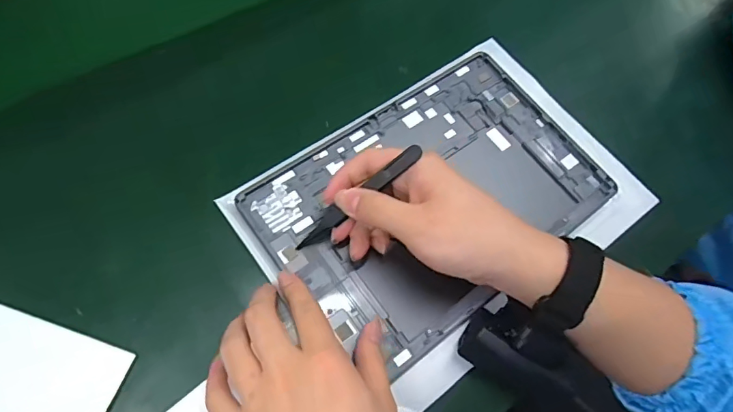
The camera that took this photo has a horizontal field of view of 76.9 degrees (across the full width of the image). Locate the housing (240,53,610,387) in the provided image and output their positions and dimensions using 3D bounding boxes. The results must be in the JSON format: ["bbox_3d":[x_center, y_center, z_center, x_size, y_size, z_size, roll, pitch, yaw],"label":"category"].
[{"bbox_3d":[0.054,-0.009,0.357,0.254,0.008,0.164,-34,75,-19],"label":"housing"}]

